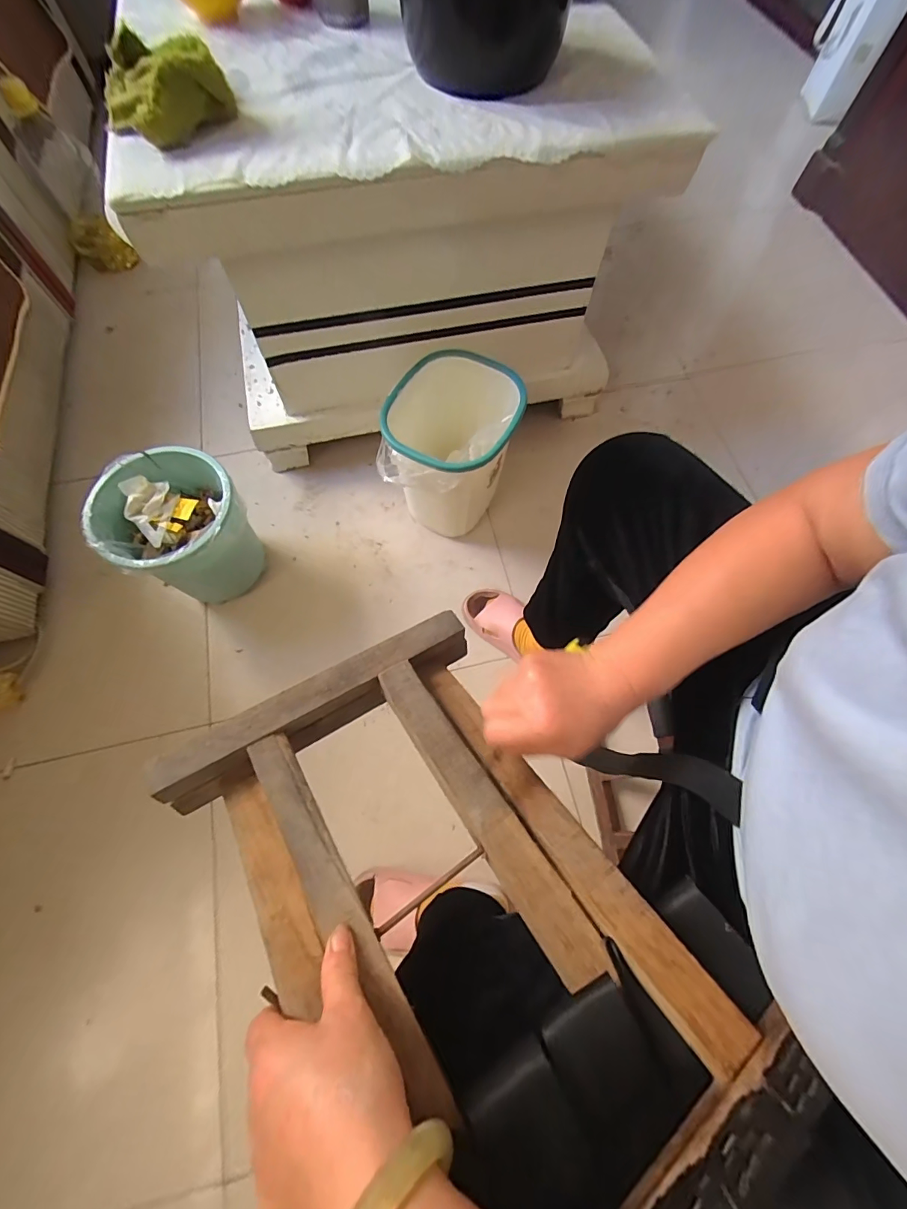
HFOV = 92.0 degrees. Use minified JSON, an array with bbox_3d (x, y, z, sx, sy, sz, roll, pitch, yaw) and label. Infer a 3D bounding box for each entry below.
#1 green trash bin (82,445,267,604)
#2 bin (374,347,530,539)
[{"bbox_3d":[-0.459,-0.114,0.797,0.205,0.247,0.212,0,69,1],"label":"green trash bin"},{"bbox_3d":[-0.001,-0.272,0.848,0.221,0.272,0.268,12,70,5],"label":"bin"}]

